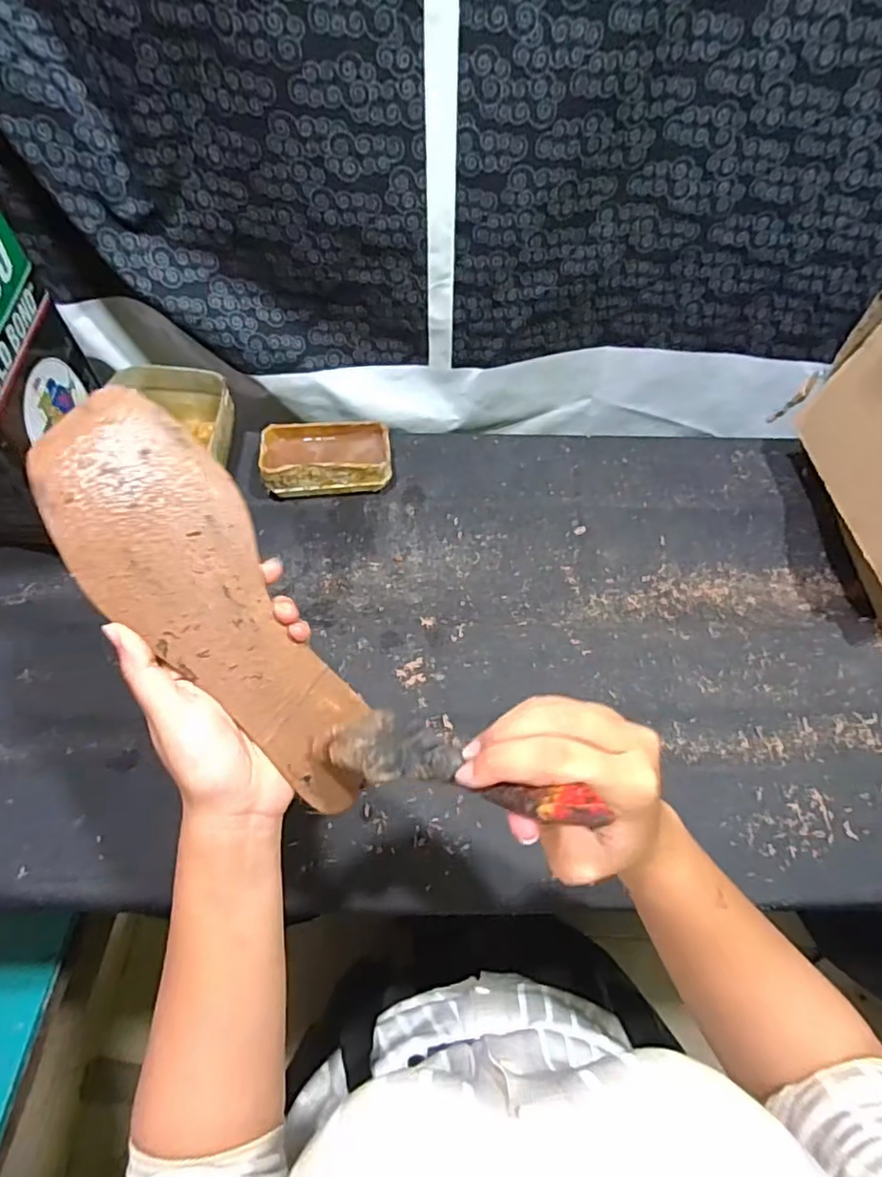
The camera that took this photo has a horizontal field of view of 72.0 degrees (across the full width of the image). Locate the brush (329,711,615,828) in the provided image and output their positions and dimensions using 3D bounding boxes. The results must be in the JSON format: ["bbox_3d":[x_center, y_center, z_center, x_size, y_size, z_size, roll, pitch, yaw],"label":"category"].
[{"bbox_3d":[0.003,0.078,0.267,0.143,0.016,0.036,3,52,41],"label":"brush"}]

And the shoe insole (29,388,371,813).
[{"bbox_3d":[-0.116,0.014,0.315,0.081,0.015,0.238,-36,98,-20],"label":"shoe insole"}]

